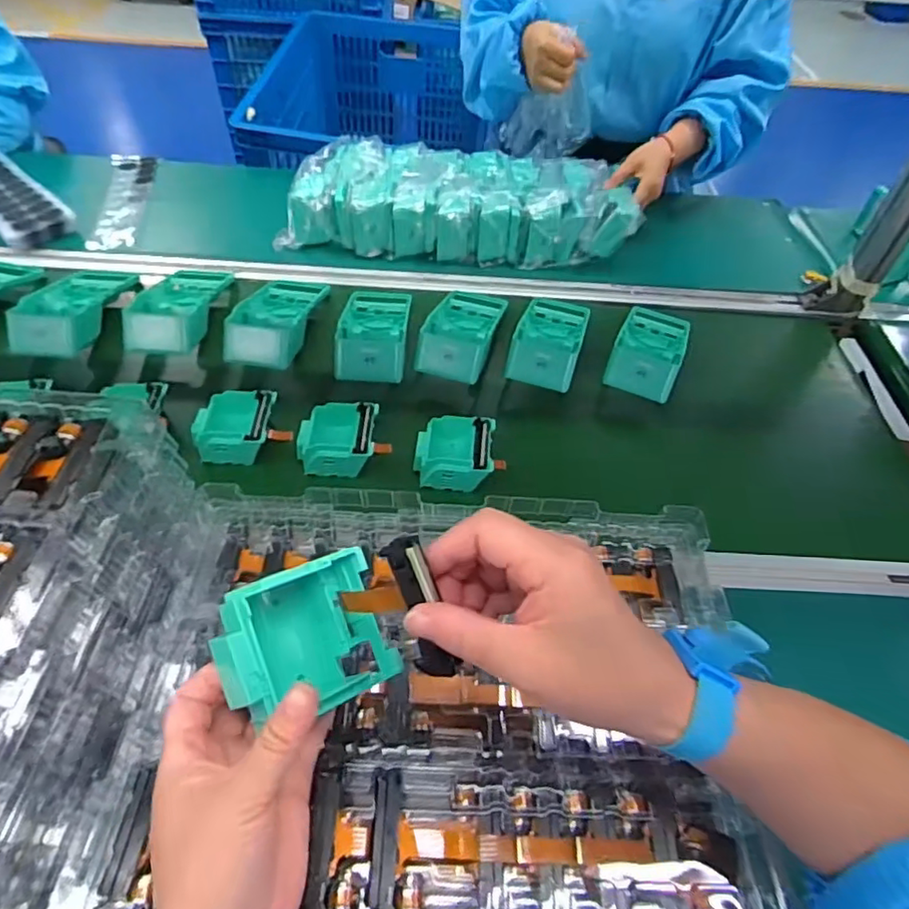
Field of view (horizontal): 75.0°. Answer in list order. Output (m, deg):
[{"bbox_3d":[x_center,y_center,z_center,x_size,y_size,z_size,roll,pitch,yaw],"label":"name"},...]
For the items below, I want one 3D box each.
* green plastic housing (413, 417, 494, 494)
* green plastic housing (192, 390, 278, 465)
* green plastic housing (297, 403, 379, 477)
[{"bbox_3d":[0.001,0.000,0.621,0.084,0.038,0.081,7,51,2],"label":"green plastic housing"},{"bbox_3d":[-0.231,-0.027,0.626,0.082,0.036,0.080,-1,51,-5],"label":"green plastic housing"},{"bbox_3d":[-0.121,-0.014,0.622,0.083,0.037,0.077,-1,51,-4],"label":"green plastic housing"}]

